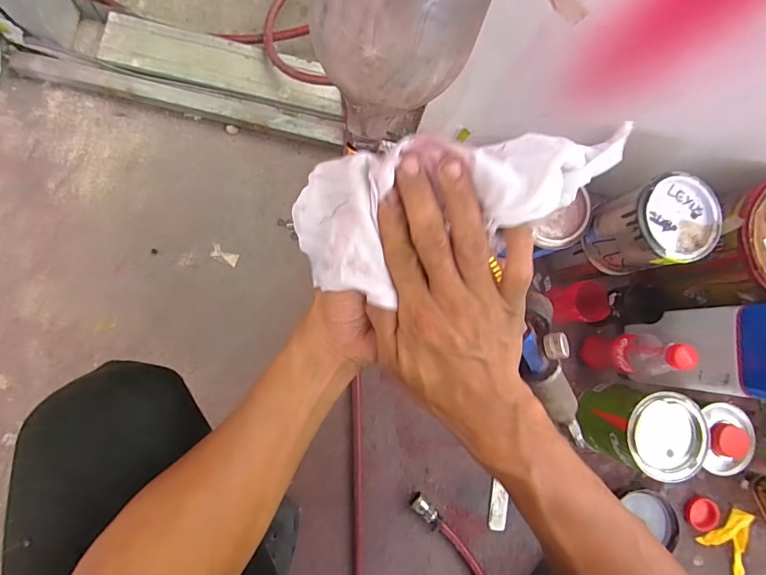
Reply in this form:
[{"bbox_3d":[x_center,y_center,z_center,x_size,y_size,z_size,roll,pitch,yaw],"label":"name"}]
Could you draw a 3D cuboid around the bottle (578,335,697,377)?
[{"bbox_3d":[0.328,0.091,0.585,0.057,0.195,0.056,5,83,-6],"label":"bottle"}]

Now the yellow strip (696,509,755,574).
[{"bbox_3d":[0.534,0.396,0.645,0.085,0.018,0.107,-36,88,-9],"label":"yellow strip"}]

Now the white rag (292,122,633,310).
[{"bbox_3d":[0.044,-0.048,0.276,0.211,0.044,0.088,-11,86,8],"label":"white rag"}]

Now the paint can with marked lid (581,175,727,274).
[{"bbox_3d":[0.324,-0.073,0.531,0.106,0.106,0.101,-4,84,-7],"label":"paint can with marked lid"}]

